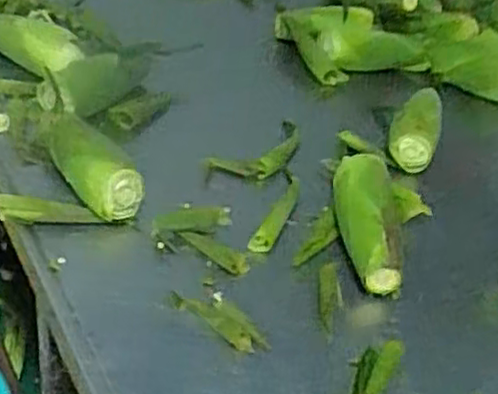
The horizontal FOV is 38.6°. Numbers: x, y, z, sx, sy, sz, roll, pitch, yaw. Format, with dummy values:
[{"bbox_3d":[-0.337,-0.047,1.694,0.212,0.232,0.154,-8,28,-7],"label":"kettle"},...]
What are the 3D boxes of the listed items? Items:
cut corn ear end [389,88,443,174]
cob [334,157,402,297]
[{"bbox_3d":[0.252,-0.113,1.057,0.076,0.058,0.134,13,55,8],"label":"cut corn ear end"},{"bbox_3d":[0.150,0.020,0.888,0.068,0.068,0.202,2,47,-9],"label":"cob"}]

